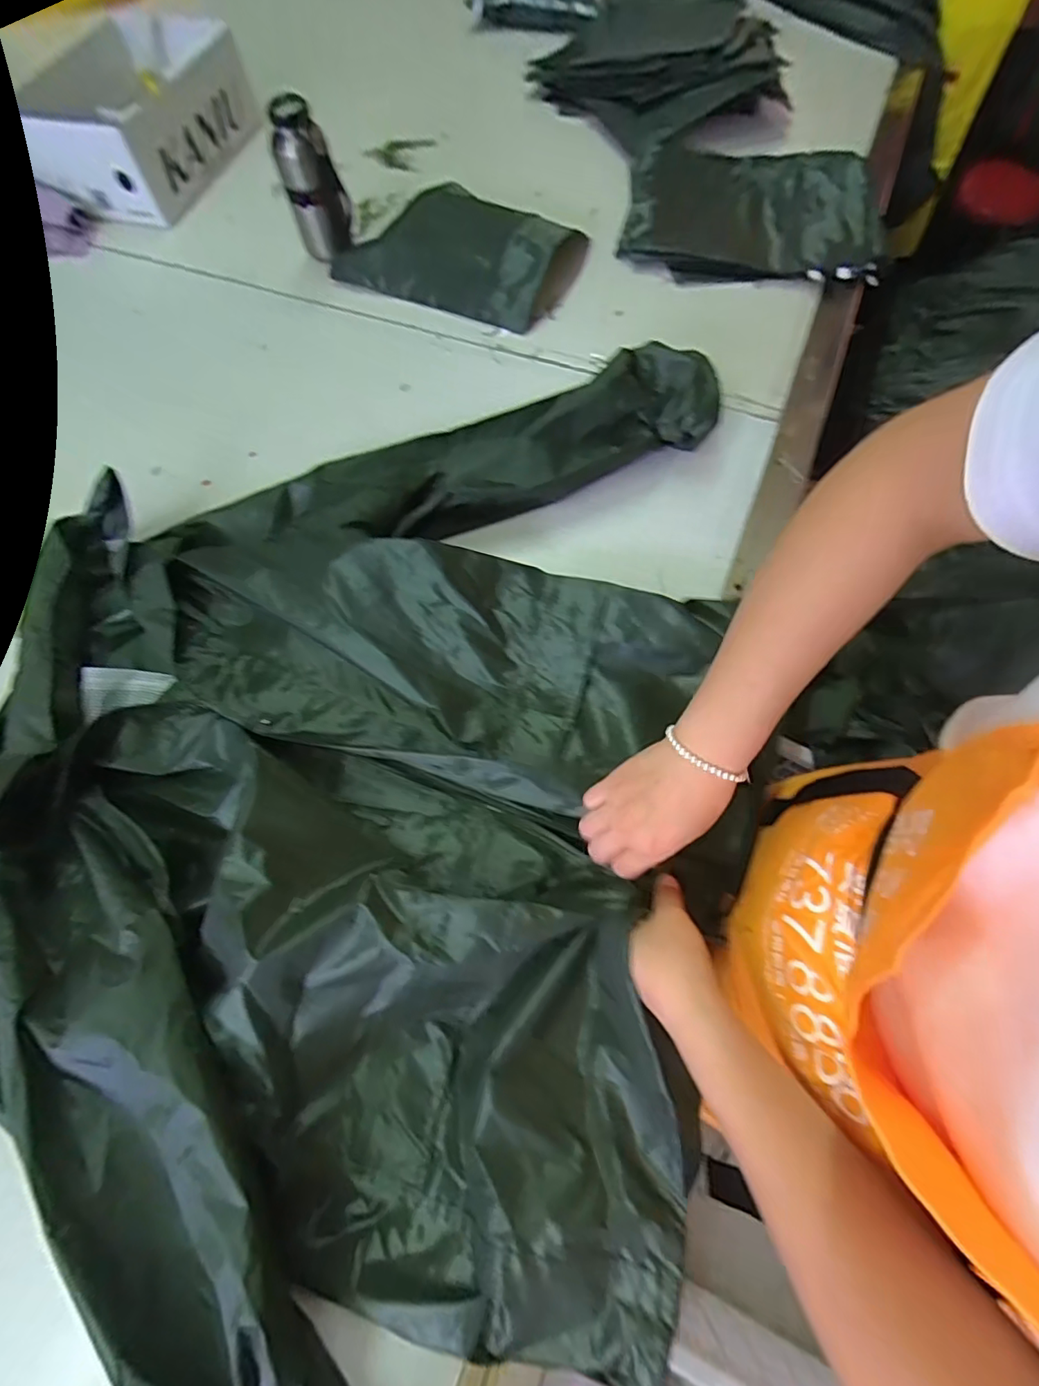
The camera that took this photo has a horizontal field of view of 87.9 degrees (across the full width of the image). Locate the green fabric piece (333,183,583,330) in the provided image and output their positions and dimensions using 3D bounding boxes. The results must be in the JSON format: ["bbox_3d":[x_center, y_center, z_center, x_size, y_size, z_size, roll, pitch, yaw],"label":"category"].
[{"bbox_3d":[-0.087,-0.646,0.780,0.339,0.062,0.208,24,70,11],"label":"green fabric piece"}]

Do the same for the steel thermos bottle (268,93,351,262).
[{"bbox_3d":[-0.288,-0.706,0.757,0.077,0.163,0.059,-16,67,-5],"label":"steel thermos bottle"}]

